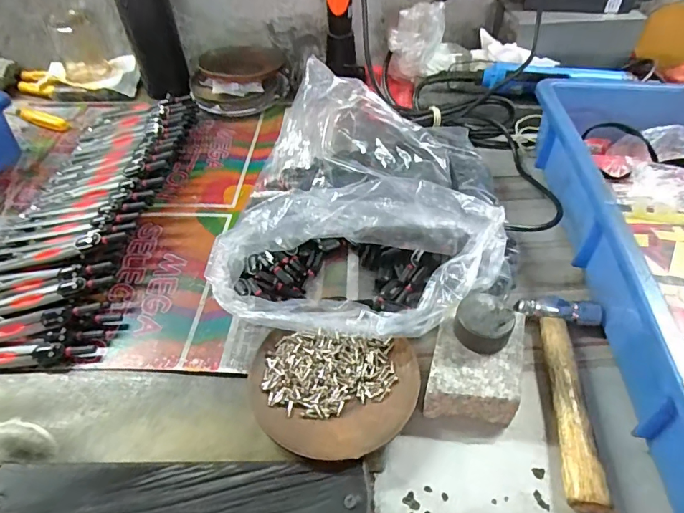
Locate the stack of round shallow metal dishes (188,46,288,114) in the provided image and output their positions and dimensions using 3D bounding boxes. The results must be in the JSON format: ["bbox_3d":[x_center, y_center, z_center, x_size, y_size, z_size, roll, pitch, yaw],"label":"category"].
[{"bbox_3d":[-0.139,-0.243,0.618,0.132,0.047,0.134,-8,45,-7],"label":"stack of round shallow metal dishes"}]

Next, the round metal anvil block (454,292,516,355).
[{"bbox_3d":[0.099,0.046,0.313,0.037,0.023,0.039,-1,45,1],"label":"round metal anvil block"}]

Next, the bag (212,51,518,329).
[{"bbox_3d":[0.025,-0.059,0.402,0.228,0.088,0.281,8,45,9],"label":"bag"}]

